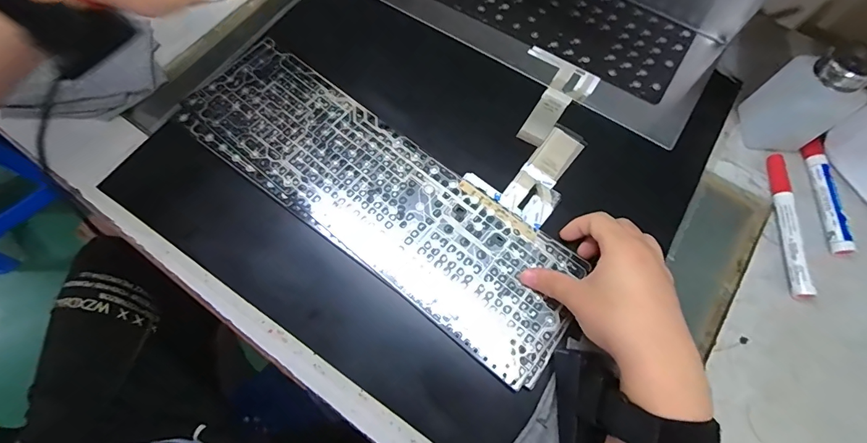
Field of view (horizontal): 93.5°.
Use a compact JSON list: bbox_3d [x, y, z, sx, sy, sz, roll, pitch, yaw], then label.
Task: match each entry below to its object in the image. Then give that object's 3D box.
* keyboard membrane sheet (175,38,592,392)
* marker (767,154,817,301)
[{"bbox_3d":[-0.058,-0.031,0.389,0.418,0.005,0.129,38,72,14],"label":"keyboard membrane sheet"},{"bbox_3d":[0.326,0.002,0.377,0.012,0.018,0.139,6,68,1],"label":"marker"}]

